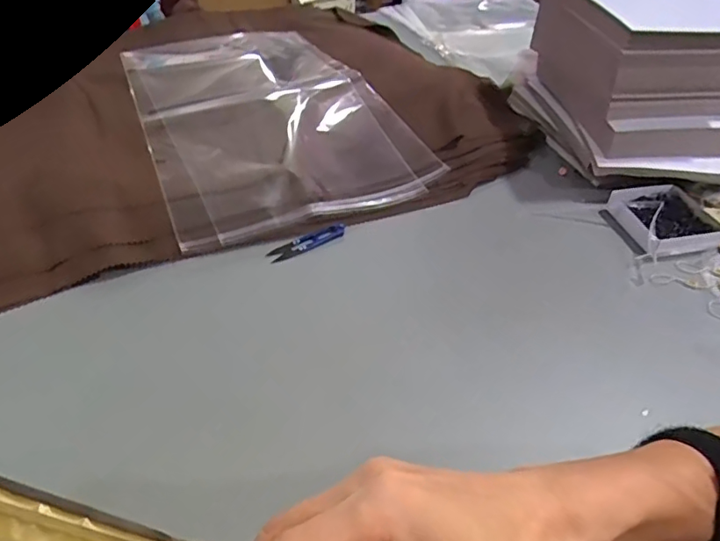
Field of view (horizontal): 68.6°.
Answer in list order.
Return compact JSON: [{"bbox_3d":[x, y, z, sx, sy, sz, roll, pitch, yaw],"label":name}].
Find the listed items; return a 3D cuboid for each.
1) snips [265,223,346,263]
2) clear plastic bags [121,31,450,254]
[{"bbox_3d":[-0.064,-0.035,0.651,0.101,0.004,0.022,-23,62,-18],"label":"snips"},{"bbox_3d":[-0.150,-0.250,0.824,0.360,0.057,0.544,-16,45,-19],"label":"clear plastic bags"}]

